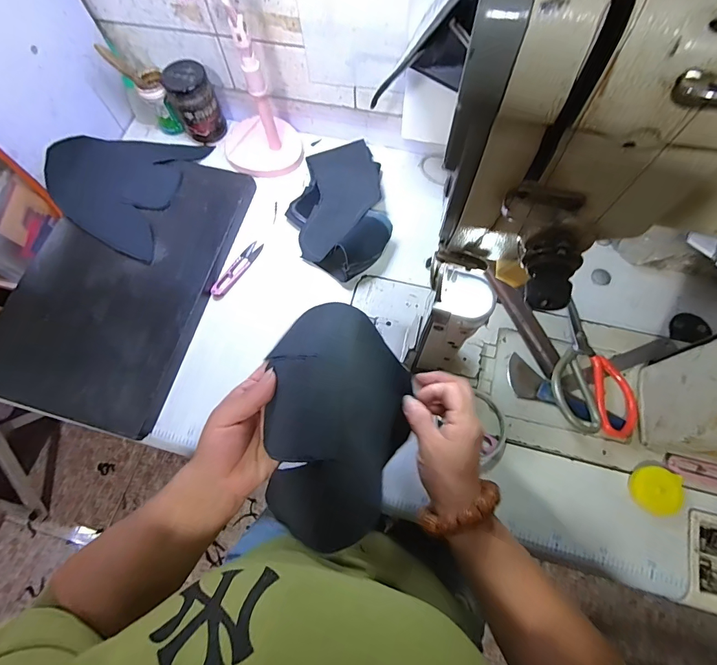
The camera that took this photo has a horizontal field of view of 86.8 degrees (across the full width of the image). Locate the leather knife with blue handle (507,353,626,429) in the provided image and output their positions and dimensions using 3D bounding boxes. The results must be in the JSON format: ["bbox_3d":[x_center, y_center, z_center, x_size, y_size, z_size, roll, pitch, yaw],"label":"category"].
[{"bbox_3d":[0.248,0.083,0.463,0.145,0.013,0.044,33,72,12],"label":"leather knife with blue handle"}]

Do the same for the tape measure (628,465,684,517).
[{"bbox_3d":[0.333,0.176,0.422,0.050,0.011,0.051,12,69,5],"label":"tape measure"}]

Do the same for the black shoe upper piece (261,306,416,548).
[{"bbox_3d":[-0.013,0.074,0.325,0.113,0.103,0.186,3,68,1],"label":"black shoe upper piece"}]

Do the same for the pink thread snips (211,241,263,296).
[{"bbox_3d":[-0.172,-0.091,0.541,0.022,0.005,0.099,32,72,11],"label":"pink thread snips"}]

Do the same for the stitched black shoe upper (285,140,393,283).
[{"bbox_3d":[-0.032,-0.182,0.546,0.138,0.048,0.225,-8,69,-3],"label":"stitched black shoe upper"}]

